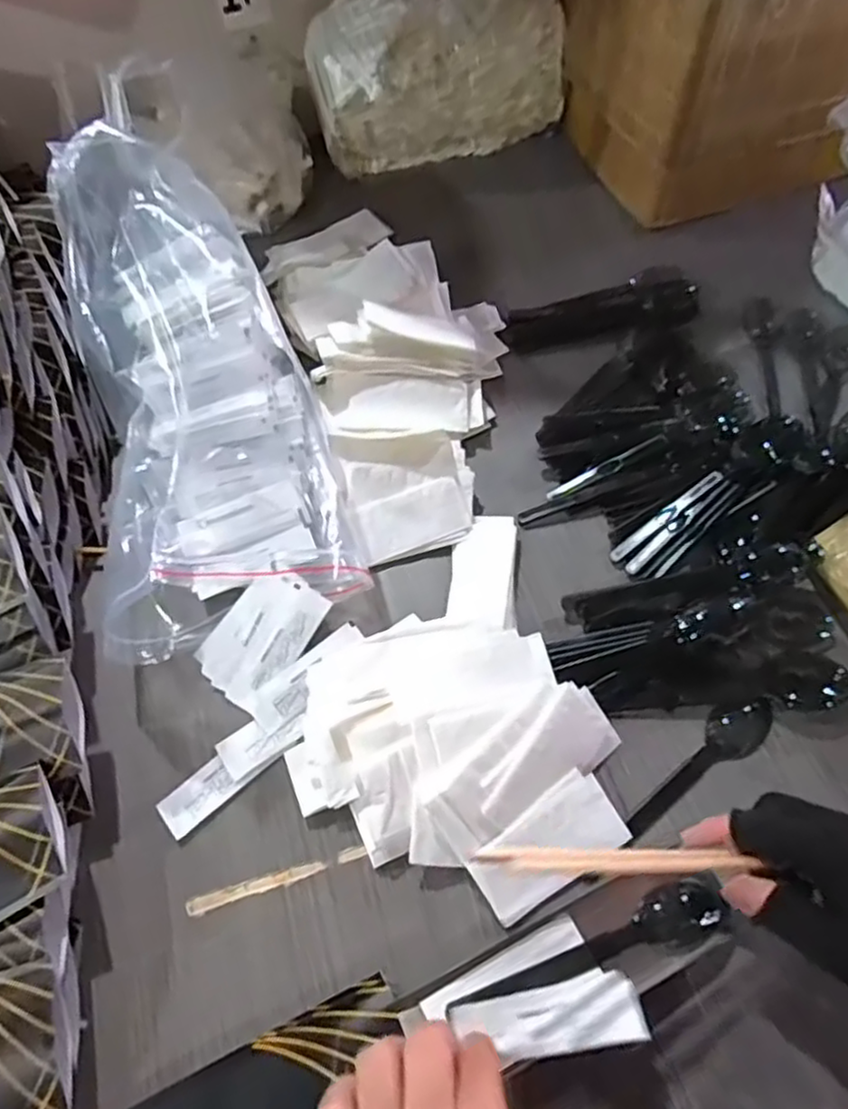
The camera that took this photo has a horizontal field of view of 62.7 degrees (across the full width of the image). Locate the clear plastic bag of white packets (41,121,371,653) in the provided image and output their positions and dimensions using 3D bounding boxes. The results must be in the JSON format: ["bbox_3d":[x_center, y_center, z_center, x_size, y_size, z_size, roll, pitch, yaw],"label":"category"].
[{"bbox_3d":[-0.181,-0.134,0.527,0.180,0.083,0.381,-16,87,-5],"label":"clear plastic bag of white packets"}]

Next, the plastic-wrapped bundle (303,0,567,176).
[{"bbox_3d":[0.016,-0.493,0.720,0.260,0.151,0.103,-8,61,-1],"label":"plastic-wrapped bundle"}]

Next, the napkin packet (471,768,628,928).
[{"bbox_3d":[0.075,0.176,0.422,0.095,0.011,0.048,-31,81,-14],"label":"napkin packet"}]

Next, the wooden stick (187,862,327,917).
[{"bbox_3d":[-0.103,0.204,0.428,0.084,0.004,0.010,-16,62,-5],"label":"wooden stick"}]

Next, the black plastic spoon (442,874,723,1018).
[{"bbox_3d":[0.097,0.222,0.388,0.170,0.018,0.032,-13,61,-18],"label":"black plastic spoon"}]

